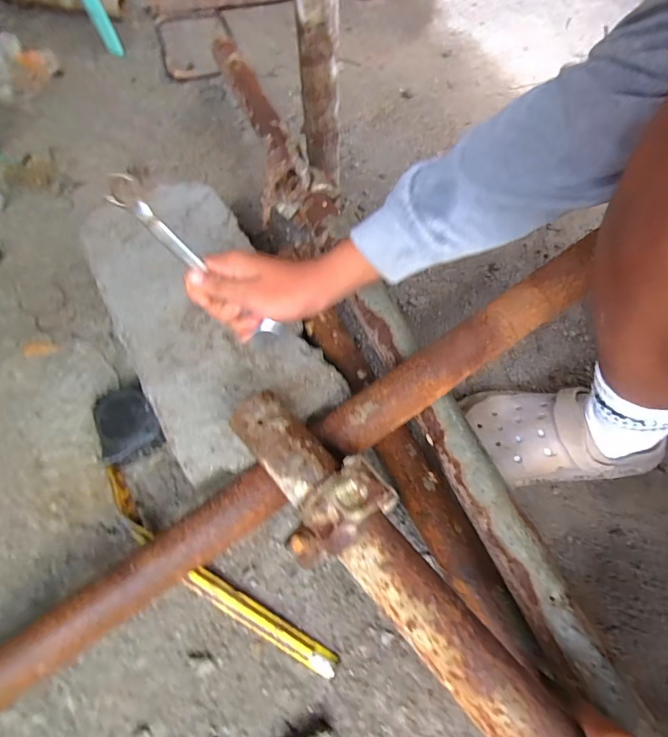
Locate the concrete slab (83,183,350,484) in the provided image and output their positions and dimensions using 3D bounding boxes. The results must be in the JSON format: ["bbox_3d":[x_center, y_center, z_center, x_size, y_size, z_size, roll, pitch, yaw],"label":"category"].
[{"bbox_3d":[-0.154,-0.072,0.491,0.180,0.023,0.367,-29,67,-15],"label":"concrete slab"}]

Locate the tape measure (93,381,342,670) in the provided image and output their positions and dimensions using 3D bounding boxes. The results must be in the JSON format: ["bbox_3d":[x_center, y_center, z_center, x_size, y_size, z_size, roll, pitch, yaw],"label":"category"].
[{"bbox_3d":[-0.159,0.182,0.474,0.092,0.052,0.389,-37,70,-18],"label":"tape measure"}]

